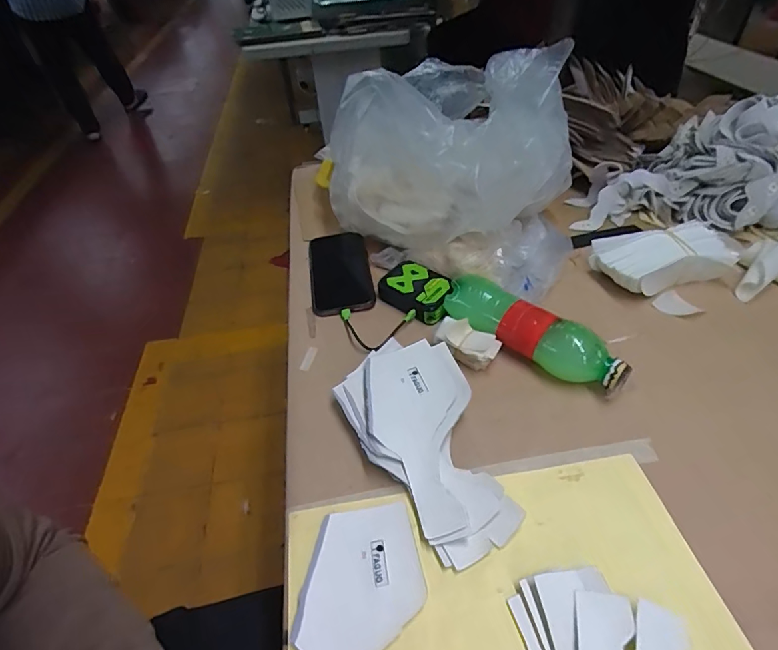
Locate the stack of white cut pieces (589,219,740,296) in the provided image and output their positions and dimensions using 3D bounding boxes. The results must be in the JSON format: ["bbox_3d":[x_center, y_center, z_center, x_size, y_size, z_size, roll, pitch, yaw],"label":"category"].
[{"bbox_3d":[0.344,-0.086,0.572,0.163,0.058,0.082,-12,45,-8],"label":"stack of white cut pieces"}]

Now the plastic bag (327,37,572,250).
[{"bbox_3d":[0.065,-0.216,0.573,0.271,0.226,0.154,25,51,27],"label":"plastic bag"}]

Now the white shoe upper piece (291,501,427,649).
[{"bbox_3d":[-0.025,0.223,0.325,0.086,0.007,0.191,5,45,9],"label":"white shoe upper piece"}]

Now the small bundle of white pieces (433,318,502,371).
[{"bbox_3d":[0.085,0.020,0.495,0.067,0.041,0.034,18,48,21],"label":"small bundle of white pieces"}]

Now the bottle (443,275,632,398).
[{"bbox_3d":[0.148,0.010,0.486,0.056,0.056,0.204,-36,52,-28],"label":"bottle"}]

